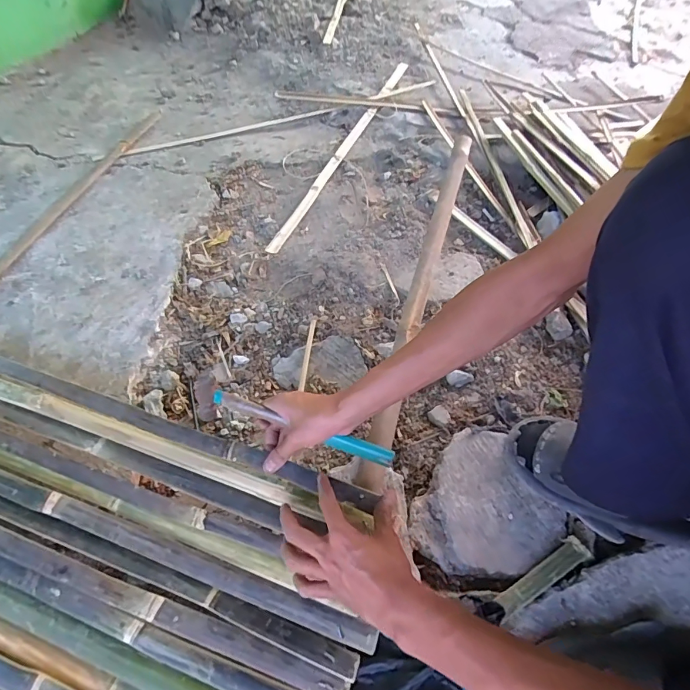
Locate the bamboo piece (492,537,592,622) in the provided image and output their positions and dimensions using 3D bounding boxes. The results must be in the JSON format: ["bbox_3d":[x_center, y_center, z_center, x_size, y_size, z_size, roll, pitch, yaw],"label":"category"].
[{"bbox_3d":[0.255,0.297,0.545,0.141,0.012,0.031,-24,60,-16],"label":"bamboo piece"}]

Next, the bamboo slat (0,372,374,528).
[{"bbox_3d":[-0.369,0.114,0.626,0.833,0.015,0.039,15,58,14],"label":"bamboo slat"}]

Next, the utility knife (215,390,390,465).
[{"bbox_3d":[-0.059,0.112,0.568,0.257,0.022,0.019,19,58,8],"label":"utility knife"}]

